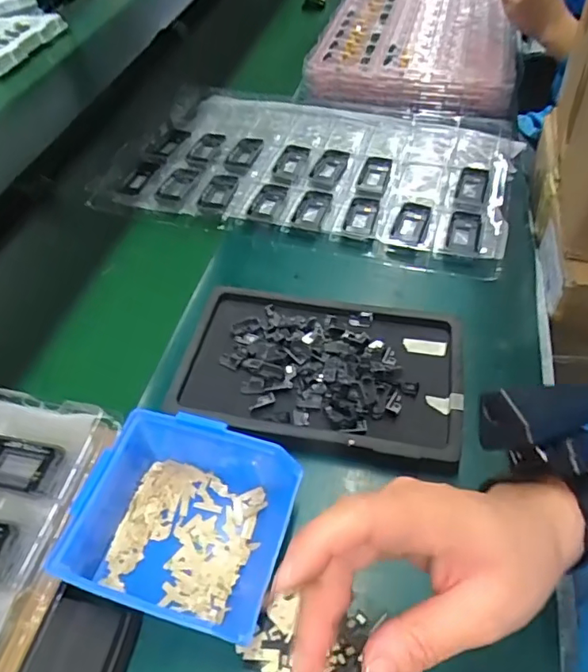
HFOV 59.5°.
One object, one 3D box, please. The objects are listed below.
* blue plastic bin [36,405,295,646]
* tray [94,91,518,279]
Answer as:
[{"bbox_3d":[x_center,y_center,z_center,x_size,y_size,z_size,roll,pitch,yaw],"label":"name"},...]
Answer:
[{"bbox_3d":[-0.078,0.127,0.364,0.136,0.067,0.128,12,52,15],"label":"blue plastic bin"},{"bbox_3d":[0.029,-0.227,0.697,0.516,0.054,0.316,11,52,14],"label":"tray"}]

